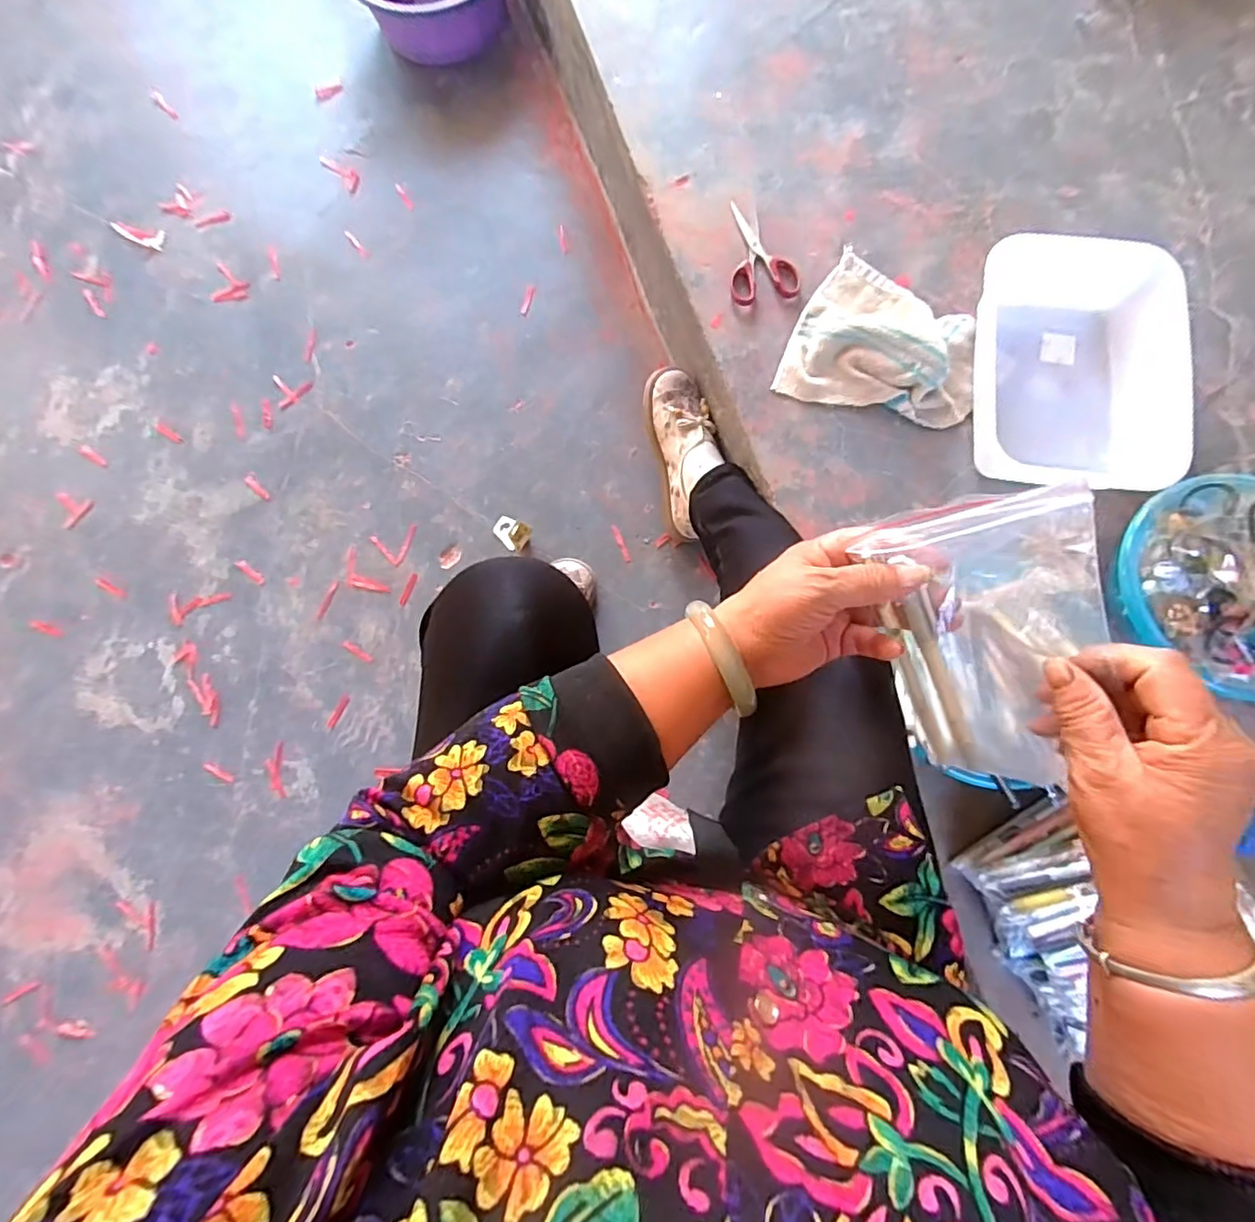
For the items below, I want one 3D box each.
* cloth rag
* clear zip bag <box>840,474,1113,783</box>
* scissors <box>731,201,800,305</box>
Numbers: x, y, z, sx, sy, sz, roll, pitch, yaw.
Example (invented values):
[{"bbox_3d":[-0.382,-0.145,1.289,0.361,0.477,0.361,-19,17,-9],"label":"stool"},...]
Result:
[{"bbox_3d":[0.314,-0.340,0.685,0.225,0.050,0.202,15,80,4],"label":"cloth rag"},{"bbox_3d":[0.200,0.023,0.318,0.015,0.106,0.164,-31,106,-39],"label":"clear zip bag"},{"bbox_3d":[0.174,-0.456,0.733,0.084,0.005,0.151,0,79,1],"label":"scissors"}]

